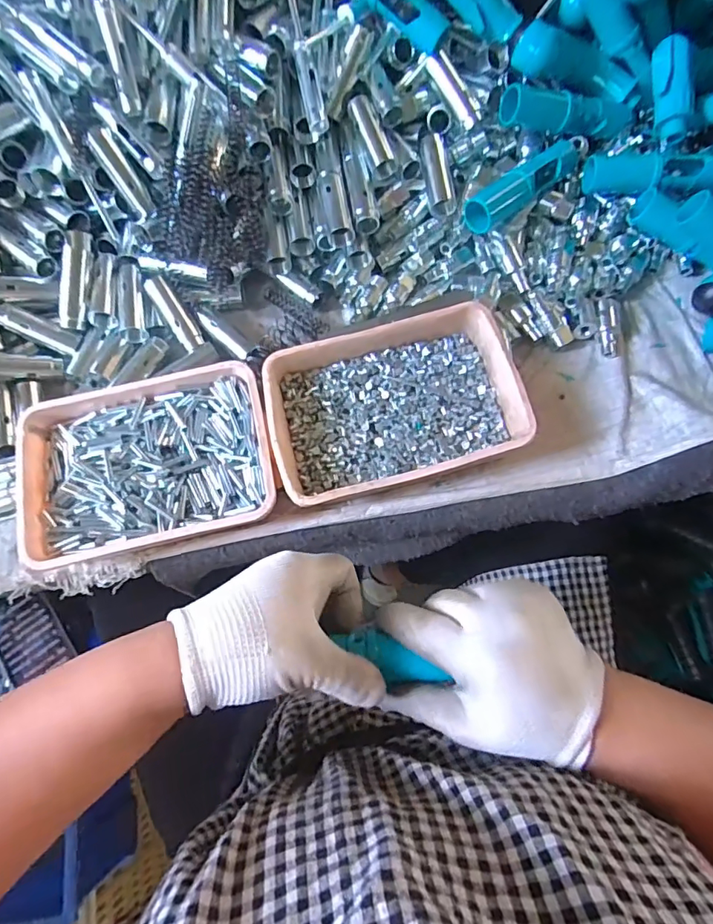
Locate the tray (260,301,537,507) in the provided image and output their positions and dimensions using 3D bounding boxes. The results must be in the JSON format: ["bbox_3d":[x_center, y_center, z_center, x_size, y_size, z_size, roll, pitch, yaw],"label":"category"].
[{"bbox_3d":[0.028,-0.055,0.422,0.205,0.040,0.152,-15,73,-2],"label":"tray"}]

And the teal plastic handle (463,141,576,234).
[{"bbox_3d":[0.148,-0.250,0.447,0.114,0.035,0.031,-35,75,-8],"label":"teal plastic handle"}]

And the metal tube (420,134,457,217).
[{"bbox_3d":[0.073,-0.261,0.455,0.024,0.017,0.072,-10,86,-1],"label":"metal tube"}]

